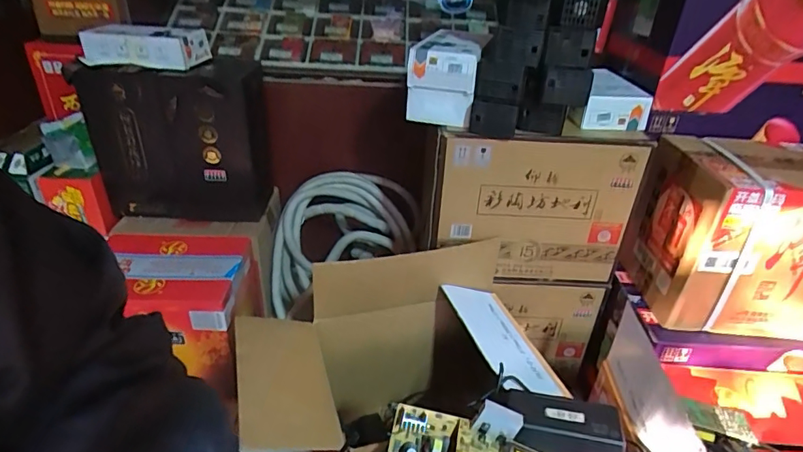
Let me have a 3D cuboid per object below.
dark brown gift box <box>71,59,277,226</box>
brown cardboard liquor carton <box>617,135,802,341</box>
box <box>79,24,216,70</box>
[{"bbox_3d":[-0.527,-0.210,1.170,0.386,0.348,0.181,1,31,-4],"label":"dark brown gift box"},{"bbox_3d":[0.630,0.016,0.889,0.340,0.281,0.225,6,31,4],"label":"brown cardboard liquor carton"},{"bbox_3d":[-0.572,-0.398,1.069,0.245,0.067,0.123,6,31,5],"label":"box"}]

